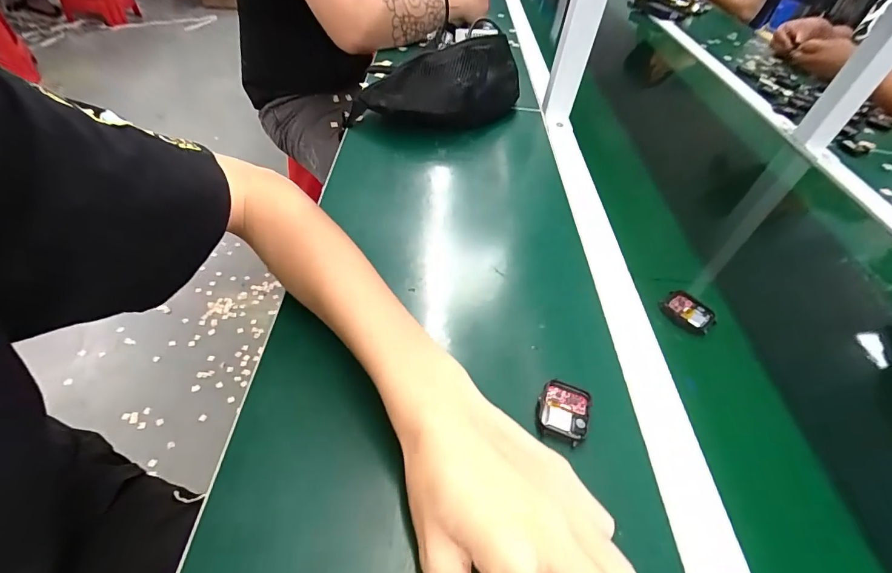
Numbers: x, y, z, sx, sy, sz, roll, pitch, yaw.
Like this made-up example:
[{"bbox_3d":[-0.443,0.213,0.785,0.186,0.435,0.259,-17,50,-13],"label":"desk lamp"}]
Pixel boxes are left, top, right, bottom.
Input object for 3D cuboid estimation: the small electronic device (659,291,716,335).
[{"bbox_3d":[0.237,0.025,0.404,0.033,0.013,0.047,-33,59,-32],"label":"small electronic device"}]

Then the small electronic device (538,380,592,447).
[{"bbox_3d":[0.089,0.093,0.311,0.037,0.005,0.046,18,47,10],"label":"small electronic device"}]

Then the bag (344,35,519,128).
[{"bbox_3d":[-0.006,-0.289,0.609,0.276,0.087,0.103,-17,51,-21],"label":"bag"}]

